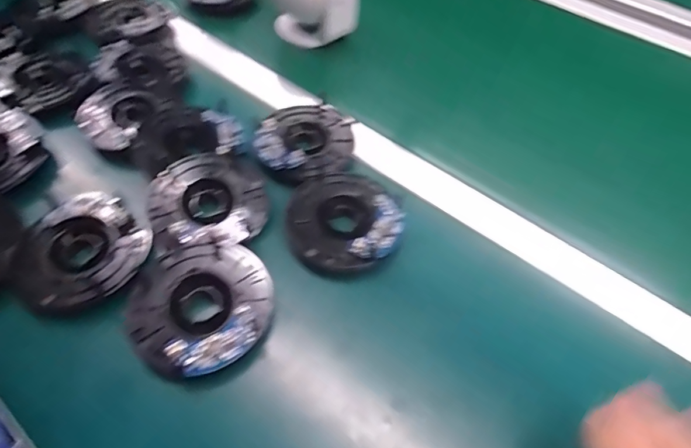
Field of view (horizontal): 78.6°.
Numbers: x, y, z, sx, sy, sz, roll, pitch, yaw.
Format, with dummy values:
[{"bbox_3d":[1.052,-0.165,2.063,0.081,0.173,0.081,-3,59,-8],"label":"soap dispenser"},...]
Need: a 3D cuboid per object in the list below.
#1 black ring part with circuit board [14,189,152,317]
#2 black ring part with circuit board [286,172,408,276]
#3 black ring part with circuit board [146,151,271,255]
[{"bbox_3d":[-0.215,0.021,0.342,0.094,0.017,0.095,1,55,-2],"label":"black ring part with circuit board"},{"bbox_3d":[-0.003,-0.006,0.372,0.095,0.017,0.100,1,55,-2],"label":"black ring part with circuit board"},{"bbox_3d":[-0.121,-0.024,0.373,0.099,0.015,0.095,1,55,-2],"label":"black ring part with circuit board"}]

